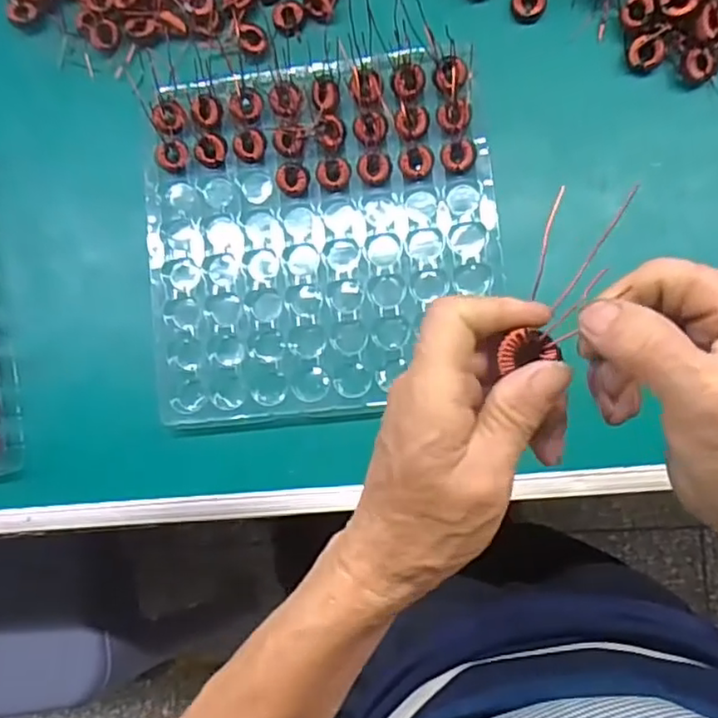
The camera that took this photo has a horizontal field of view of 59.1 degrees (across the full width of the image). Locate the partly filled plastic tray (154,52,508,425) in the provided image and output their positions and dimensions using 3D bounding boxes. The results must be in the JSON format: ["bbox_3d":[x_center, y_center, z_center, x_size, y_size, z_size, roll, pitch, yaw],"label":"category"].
[{"bbox_3d":[-0.033,-0.098,0.523,0.281,0.032,0.279,-6,86,7],"label":"partly filled plastic tray"}]

